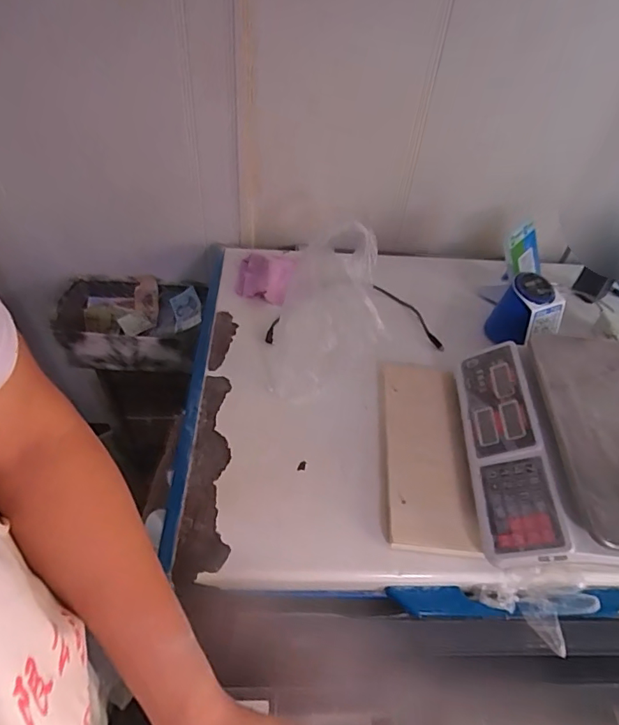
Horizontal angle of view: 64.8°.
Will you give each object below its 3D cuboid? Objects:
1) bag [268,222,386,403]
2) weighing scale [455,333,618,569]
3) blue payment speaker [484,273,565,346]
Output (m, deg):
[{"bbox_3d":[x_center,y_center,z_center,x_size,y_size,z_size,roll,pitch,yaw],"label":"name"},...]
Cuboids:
[{"bbox_3d":[0.020,-0.080,0.761,0.149,0.192,0.241,6,46,-1],"label":"bag"},{"bbox_3d":[0.375,0.104,0.650,0.303,0.090,0.328,6,46,0],"label":"weighing scale"},{"bbox_3d":[0.369,-0.083,0.847,0.079,0.119,0.101,-26,54,-28],"label":"blue payment speaker"}]

